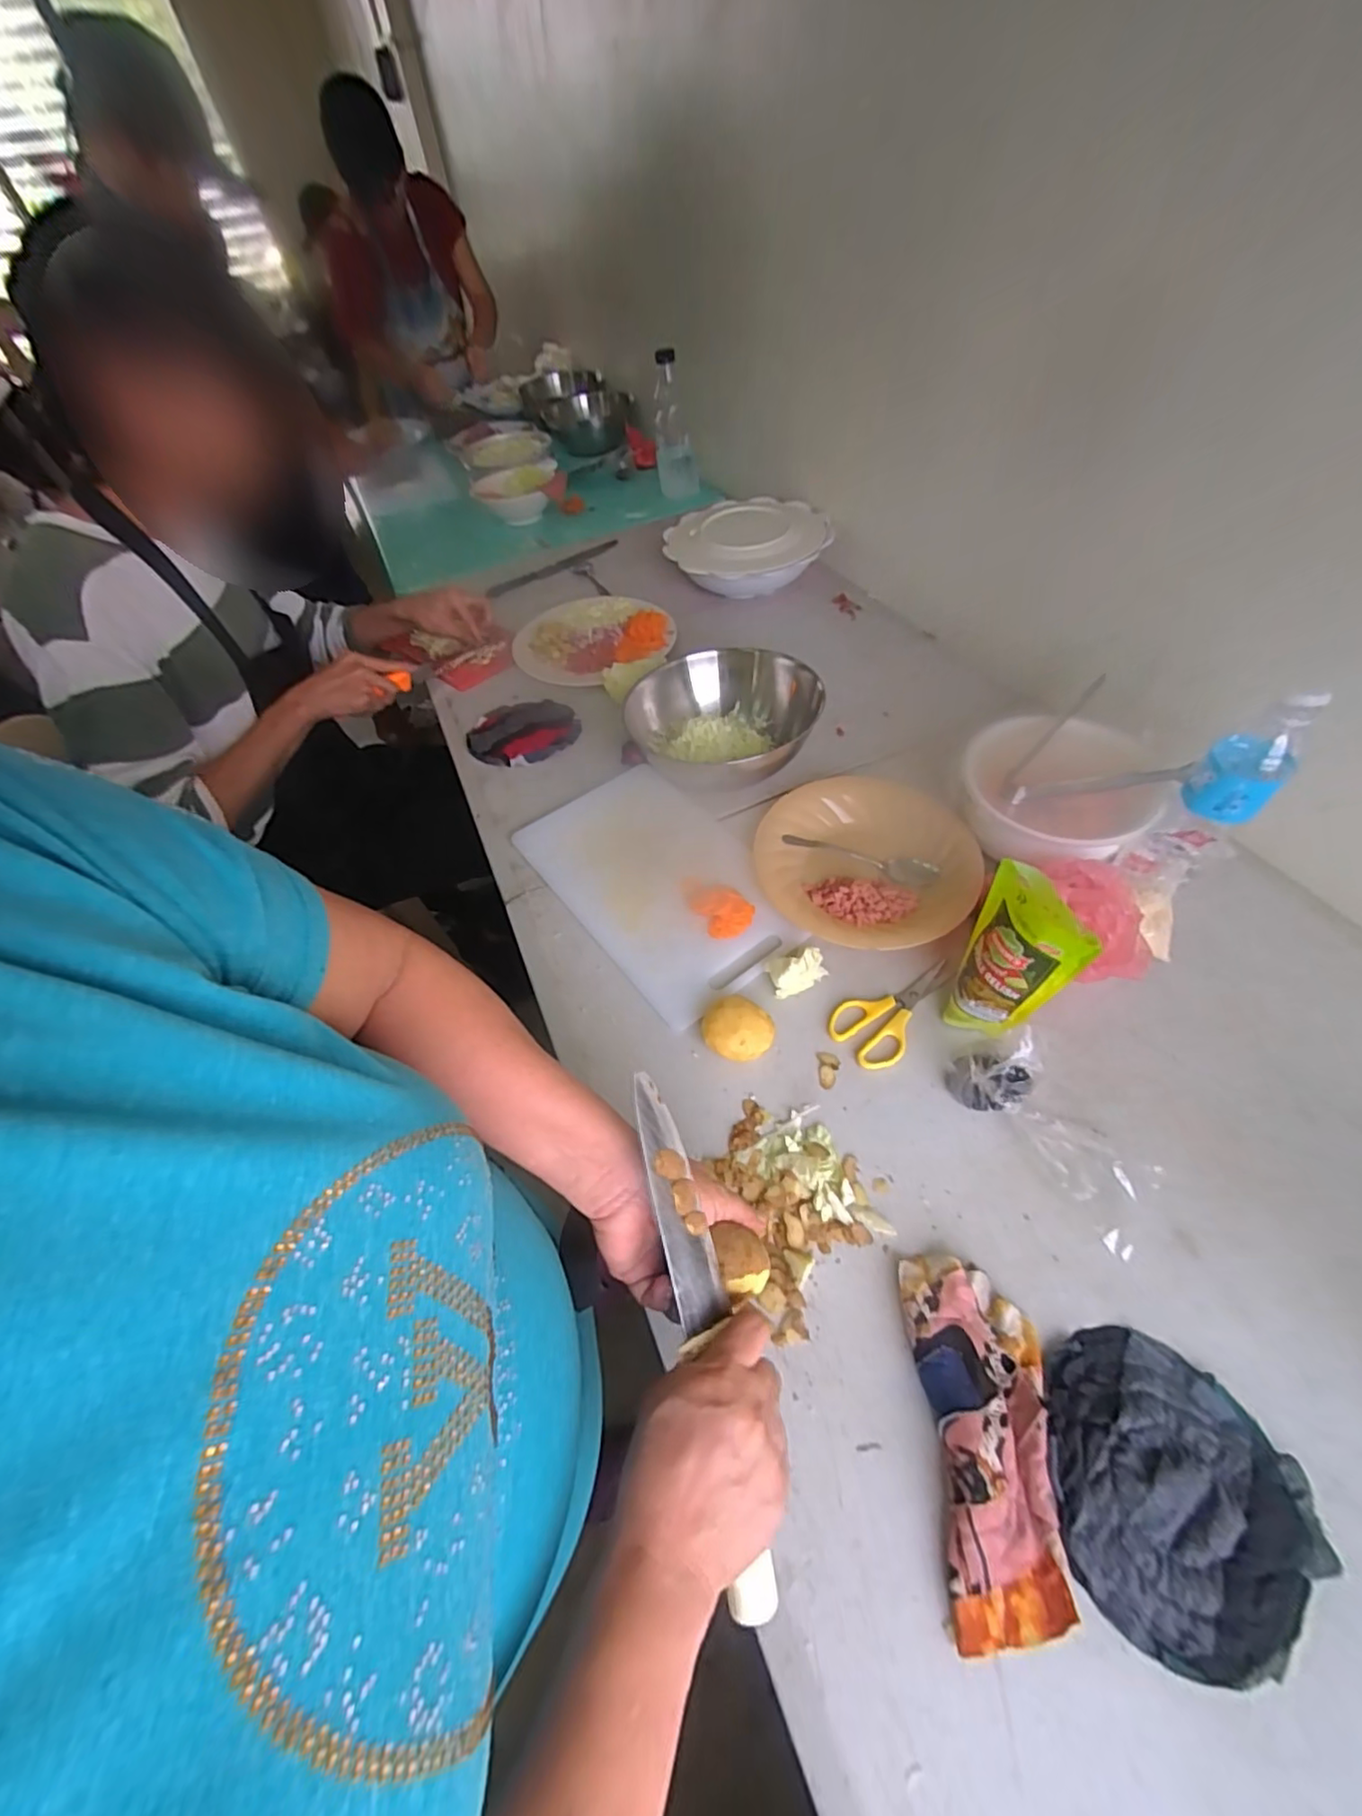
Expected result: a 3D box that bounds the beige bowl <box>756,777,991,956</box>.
[{"bbox_3d":[0.197,-0.056,0.650,0.225,0.043,0.213,-3,52,4],"label":"beige bowl"}]

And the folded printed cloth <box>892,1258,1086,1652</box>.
[{"bbox_3d":[0.193,0.322,0.374,0.080,0.025,0.182,-2,52,5],"label":"folded printed cloth"}]

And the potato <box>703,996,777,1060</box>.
[{"bbox_3d":[0.052,0.115,0.557,0.060,0.037,0.056,-3,52,4],"label":"potato"}]

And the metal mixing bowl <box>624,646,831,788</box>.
[{"bbox_3d":[0.047,-0.225,0.747,0.212,0.097,0.230,-14,52,-5],"label":"metal mixing bowl"}]

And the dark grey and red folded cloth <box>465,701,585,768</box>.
[{"bbox_3d":[-0.228,-0.258,0.874,0.155,0.014,0.146,-25,54,-13],"label":"dark grey and red folded cloth"}]

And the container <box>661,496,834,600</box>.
[{"bbox_3d":[0.113,-0.641,1.078,0.281,0.086,0.216,-5,52,2],"label":"container"}]

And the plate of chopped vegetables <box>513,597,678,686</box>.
[{"bbox_3d":[-0.151,-0.456,1.014,0.243,0.032,0.244,-3,52,4],"label":"plate of chopped vegetables"}]

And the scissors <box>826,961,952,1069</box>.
[{"bbox_3d":[0.202,0.091,0.573,0.137,0.007,0.067,-38,58,-22],"label":"scissors"}]

